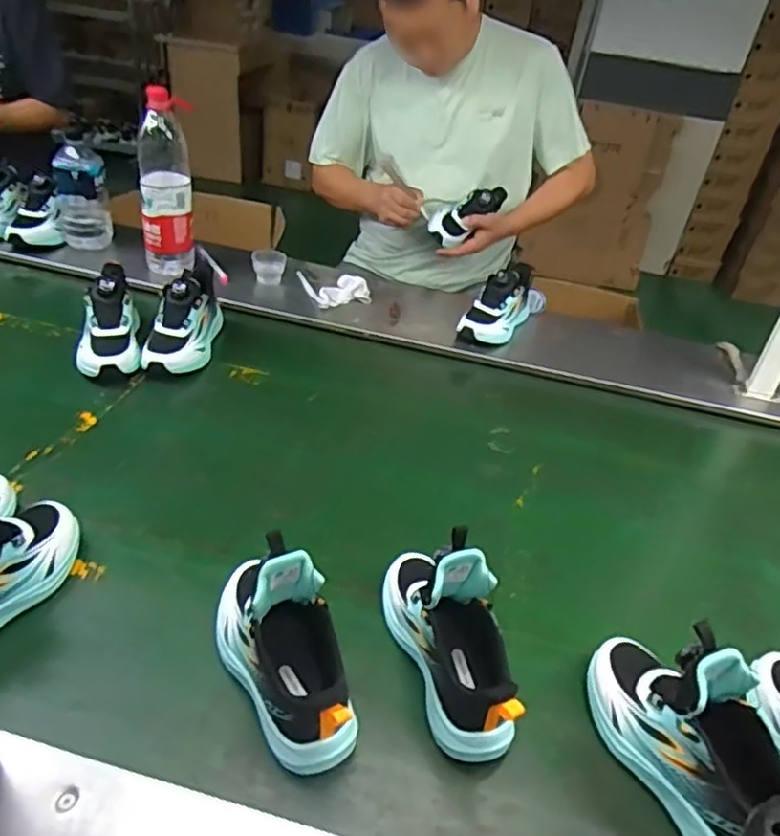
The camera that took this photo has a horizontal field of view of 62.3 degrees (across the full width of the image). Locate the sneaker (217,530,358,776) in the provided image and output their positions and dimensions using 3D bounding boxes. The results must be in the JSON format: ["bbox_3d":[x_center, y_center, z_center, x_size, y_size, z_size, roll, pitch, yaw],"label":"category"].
[{"bbox_3d":[-0.099,0.187,0.568,0.080,0.140,0.221,-17,40,-30],"label":"sneaker"}]

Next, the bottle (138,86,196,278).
[{"bbox_3d":[-0.405,-0.415,1.164,0.093,0.309,0.077,-9,36,-20],"label":"bottle"}]

